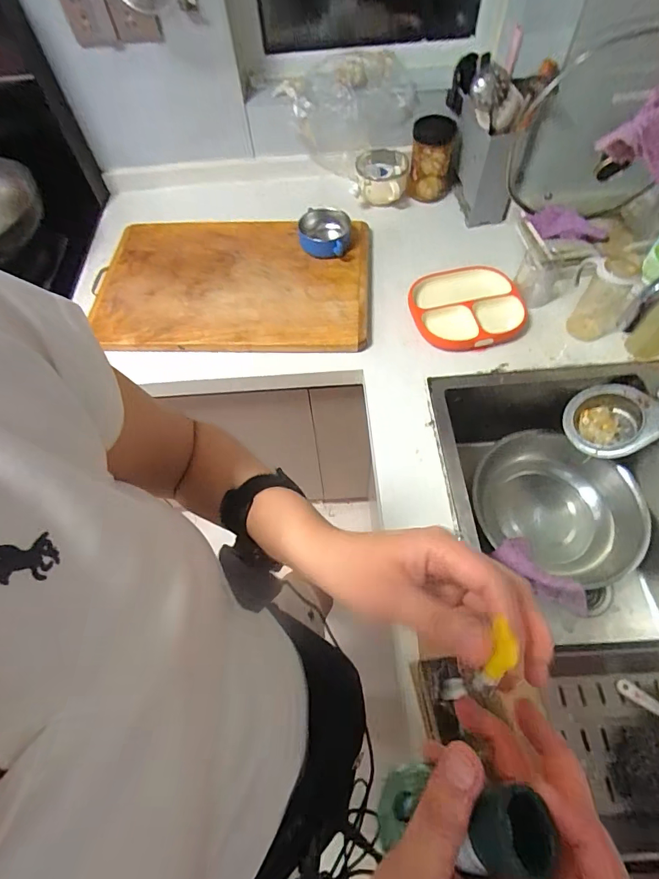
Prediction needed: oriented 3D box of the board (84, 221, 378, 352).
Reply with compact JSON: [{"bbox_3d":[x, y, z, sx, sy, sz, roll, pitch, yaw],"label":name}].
[{"bbox_3d":[-0.182,-0.323,0.869,0.514,0.030,0.361,-1,60,2],"label":"board"}]

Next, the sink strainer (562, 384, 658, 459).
[{"bbox_3d":[0.494,-0.031,0.759,0.141,0.068,0.141,-38,52,18],"label":"sink strainer"}]

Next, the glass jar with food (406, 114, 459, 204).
[{"bbox_3d":[0.234,-0.626,0.976,0.104,0.130,0.100,8,61,8],"label":"glass jar with food"}]

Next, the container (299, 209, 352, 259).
[{"bbox_3d":[-0.010,-0.421,0.896,0.103,0.051,0.114,-3,60,1],"label":"container"}]

